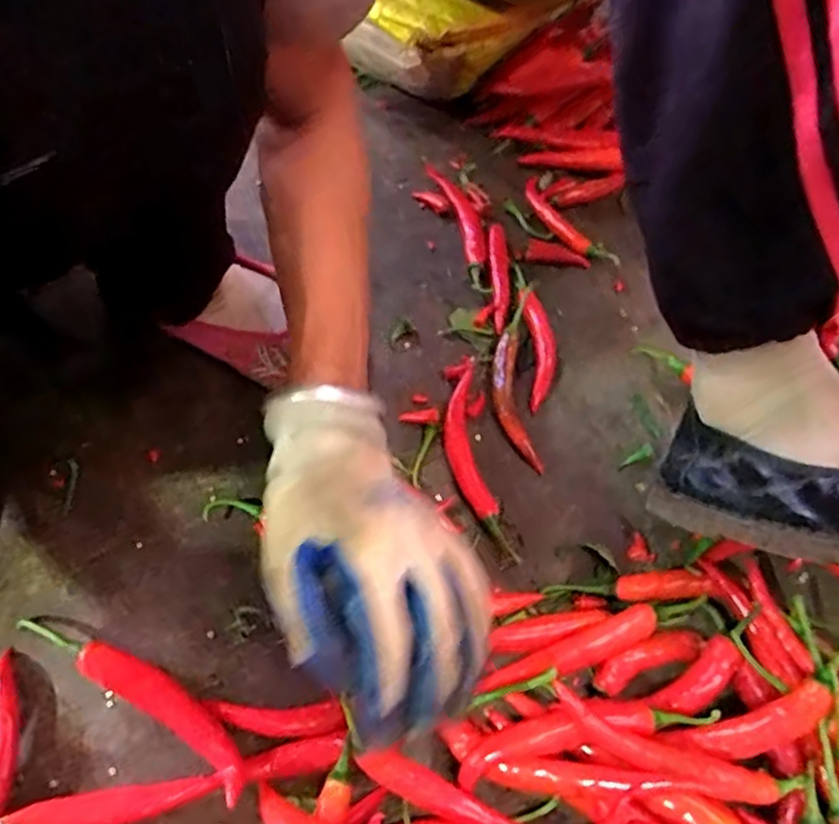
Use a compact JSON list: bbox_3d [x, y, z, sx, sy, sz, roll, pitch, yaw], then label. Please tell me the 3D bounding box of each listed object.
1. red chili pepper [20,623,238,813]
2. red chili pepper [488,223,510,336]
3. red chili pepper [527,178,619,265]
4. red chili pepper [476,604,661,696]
[{"bbox_3d":[-0.165,0.162,0.387,0.172,0.023,0.027,29,62,17],"label":"red chili pepper"},{"bbox_3d":[0.069,-0.117,0.567,0.017,0.009,0.116,1,58,1],"label":"red chili pepper"},{"bbox_3d":[0.135,-0.174,0.601,0.025,0.012,0.132,-28,62,-16],"label":"red chili pepper"},{"bbox_3d":[0.089,0.145,0.394,0.108,0.022,0.020,-19,60,-11],"label":"red chili pepper"}]

